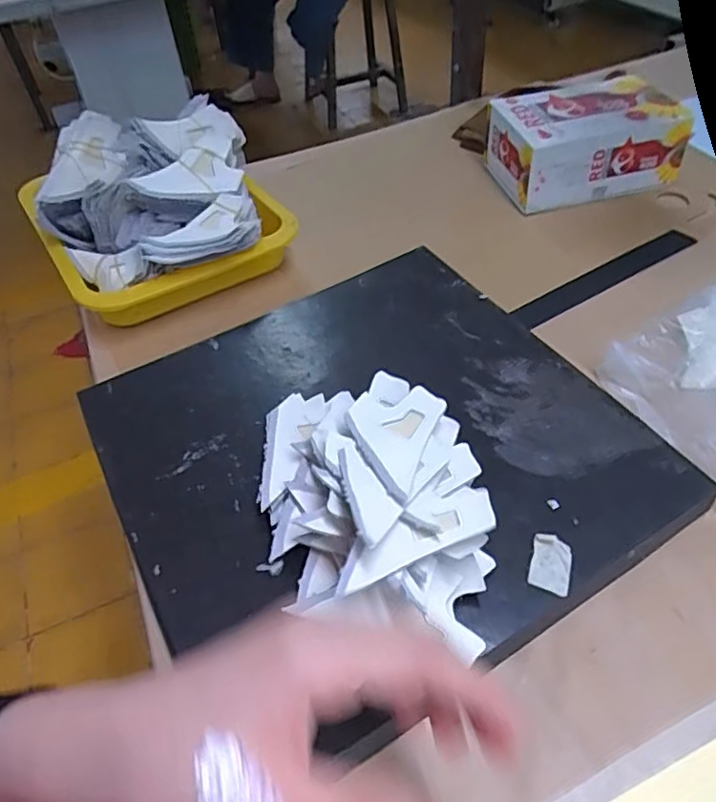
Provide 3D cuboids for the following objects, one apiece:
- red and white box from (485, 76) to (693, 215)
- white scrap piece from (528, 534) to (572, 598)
[{"bbox_3d":[0.215,-0.252,0.591,0.151,0.070,0.115,-15,50,-9],"label":"red and white box"},{"bbox_3d":[0.103,0.087,0.327,0.021,0.004,0.031,13,56,12],"label":"white scrap piece"}]

